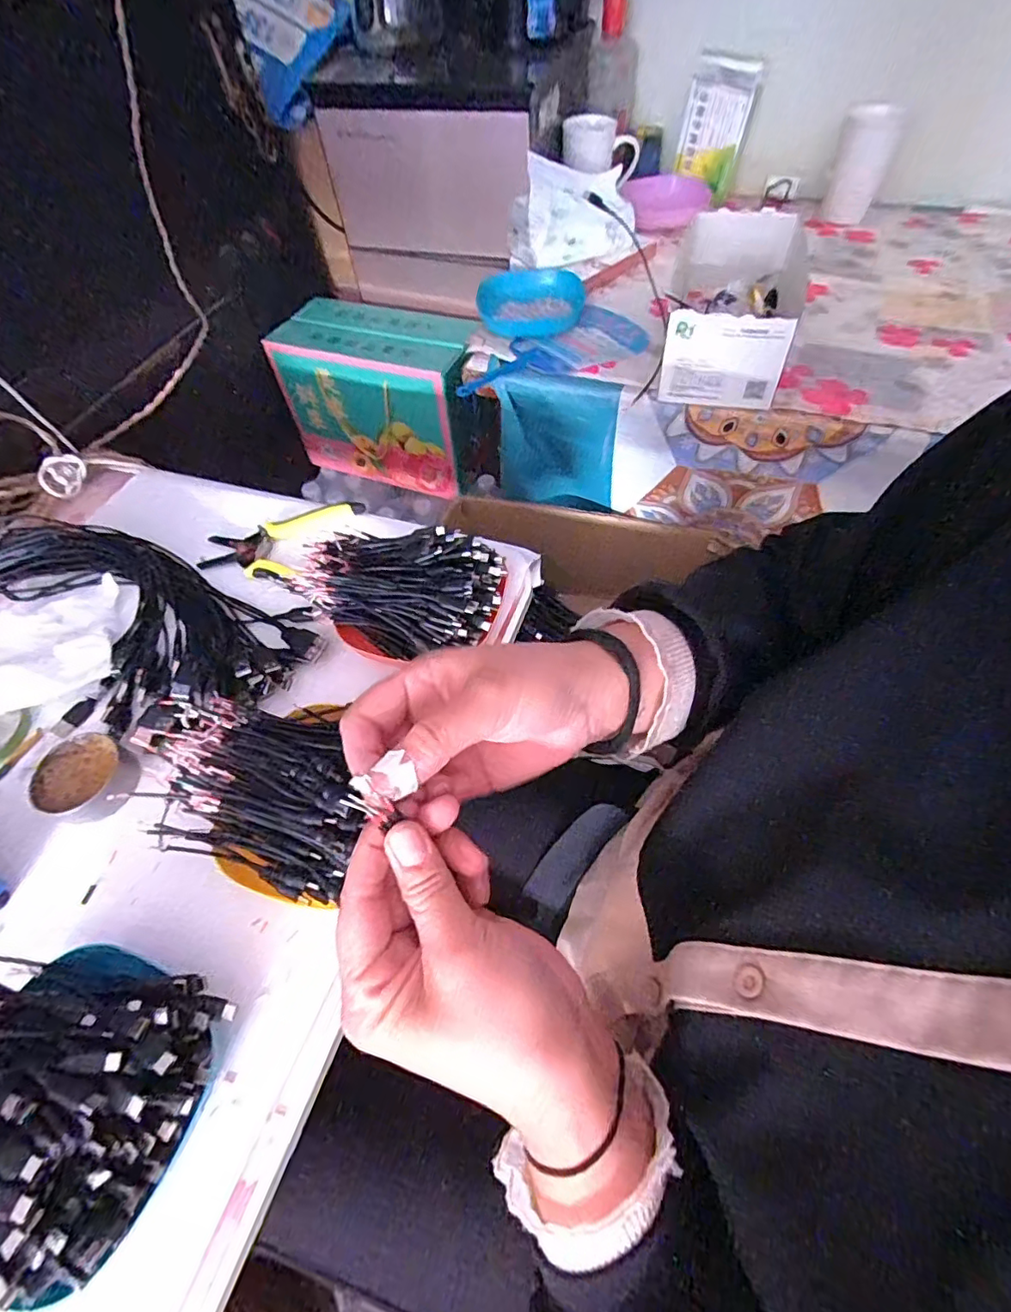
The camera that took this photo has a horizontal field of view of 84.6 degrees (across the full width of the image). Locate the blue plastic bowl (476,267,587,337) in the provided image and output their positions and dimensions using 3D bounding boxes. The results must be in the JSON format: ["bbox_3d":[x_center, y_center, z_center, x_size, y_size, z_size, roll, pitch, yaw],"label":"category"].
[{"bbox_3d":[0.033,-0.476,0.744,0.138,0.034,0.151,-1,57,2],"label":"blue plastic bowl"}]

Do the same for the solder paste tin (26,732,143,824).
[{"bbox_3d":[-0.320,0.095,0.428,0.062,0.029,0.063,-1,57,2],"label":"solder paste tin"}]

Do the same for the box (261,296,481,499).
[{"bbox_3d":[-0.211,-0.464,0.998,0.329,0.235,0.164,16,59,13],"label":"box"}]

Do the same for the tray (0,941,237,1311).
[{"bbox_3d":[-0.259,0.225,0.305,0.184,0.084,0.123,15,59,12],"label":"tray"}]

